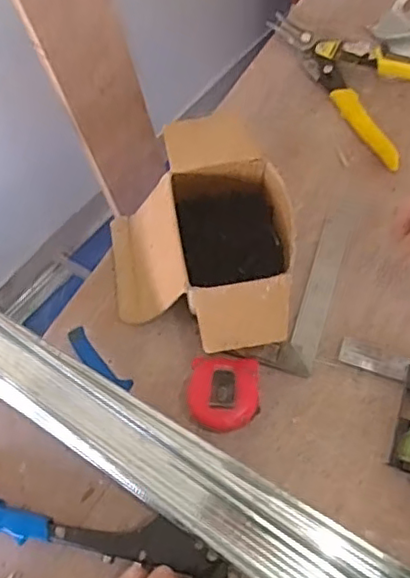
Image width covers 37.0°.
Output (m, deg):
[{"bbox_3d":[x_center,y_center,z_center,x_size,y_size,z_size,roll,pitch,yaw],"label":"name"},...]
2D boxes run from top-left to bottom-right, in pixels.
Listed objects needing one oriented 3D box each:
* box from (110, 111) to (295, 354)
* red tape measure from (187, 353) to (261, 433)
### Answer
[{"bbox_3d":[-0.006,-0.034,0.577,0.170,0.093,0.202,-7,68,-2],"label":"box"},{"bbox_3d":[0.016,0.094,0.550,0.065,0.046,0.071,4,68,3],"label":"red tape measure"}]

